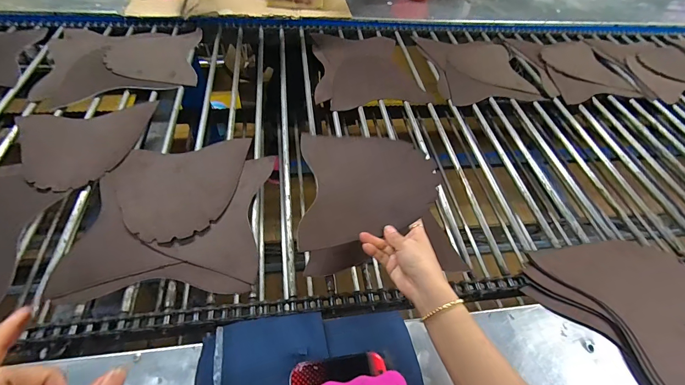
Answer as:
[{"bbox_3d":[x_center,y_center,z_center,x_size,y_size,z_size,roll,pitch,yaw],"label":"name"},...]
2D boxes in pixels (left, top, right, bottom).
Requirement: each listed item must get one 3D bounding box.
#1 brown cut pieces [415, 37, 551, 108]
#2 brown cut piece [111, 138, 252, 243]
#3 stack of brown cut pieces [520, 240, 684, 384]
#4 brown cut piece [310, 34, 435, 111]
[{"bbox_3d":[0.369,-0.348,0.932,0.275,0.014,0.303,-6,54,-11],"label":"brown cut pieces"},{"bbox_3d":[-0.274,-0.012,0.595,0.219,0.016,0.206,-11,55,-14],"label":"brown cut piece"},{"bbox_3d":[0.431,0.158,0.507,0.257,0.031,0.226,40,59,22],"label":"stack of brown cut pieces"},{"bbox_3d":[0.051,-0.333,0.888,0.260,0.007,0.320,-7,54,-11],"label":"brown cut piece"}]

